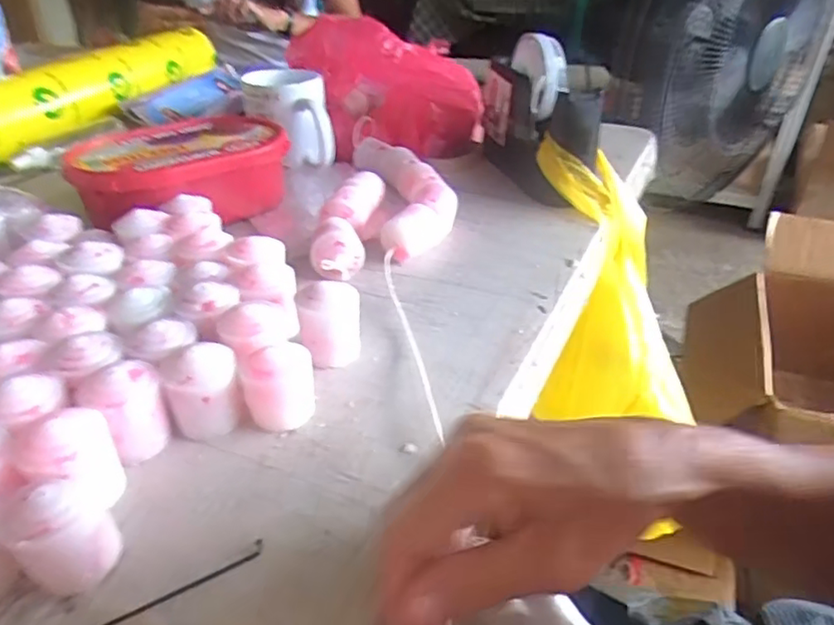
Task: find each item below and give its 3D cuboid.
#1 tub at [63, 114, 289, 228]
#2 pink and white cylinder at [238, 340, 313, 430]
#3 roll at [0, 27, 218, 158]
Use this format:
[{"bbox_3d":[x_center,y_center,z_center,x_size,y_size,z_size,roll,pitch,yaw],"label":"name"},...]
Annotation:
[{"bbox_3d":[-0.214,-0.128,0.581,0.185,0.062,0.132,-27,41,-36],"label":"tub"},{"bbox_3d":[-0.075,0.039,0.348,0.037,0.042,0.034,-10,33,-14],"label":"pink and white cylinder"},{"bbox_3d":[-0.406,-0.302,0.841,0.068,0.070,0.498,12,36,17],"label":"roll"}]

